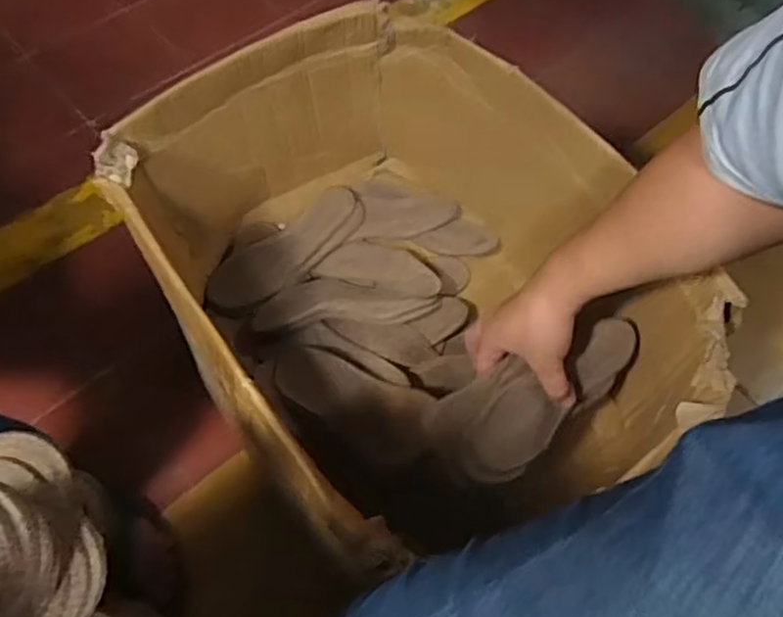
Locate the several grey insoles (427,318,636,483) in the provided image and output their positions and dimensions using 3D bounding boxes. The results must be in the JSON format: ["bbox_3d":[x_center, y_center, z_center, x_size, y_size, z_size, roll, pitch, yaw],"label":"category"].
[{"bbox_3d":[0.156,0.089,0.718,0.255,0.035,0.095,-30,92,-22],"label":"several grey insoles"}]

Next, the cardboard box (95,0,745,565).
[{"bbox_3d":[0.017,-0.013,0.774,0.437,0.303,0.596,-32,66,-18],"label":"cardboard box"}]

